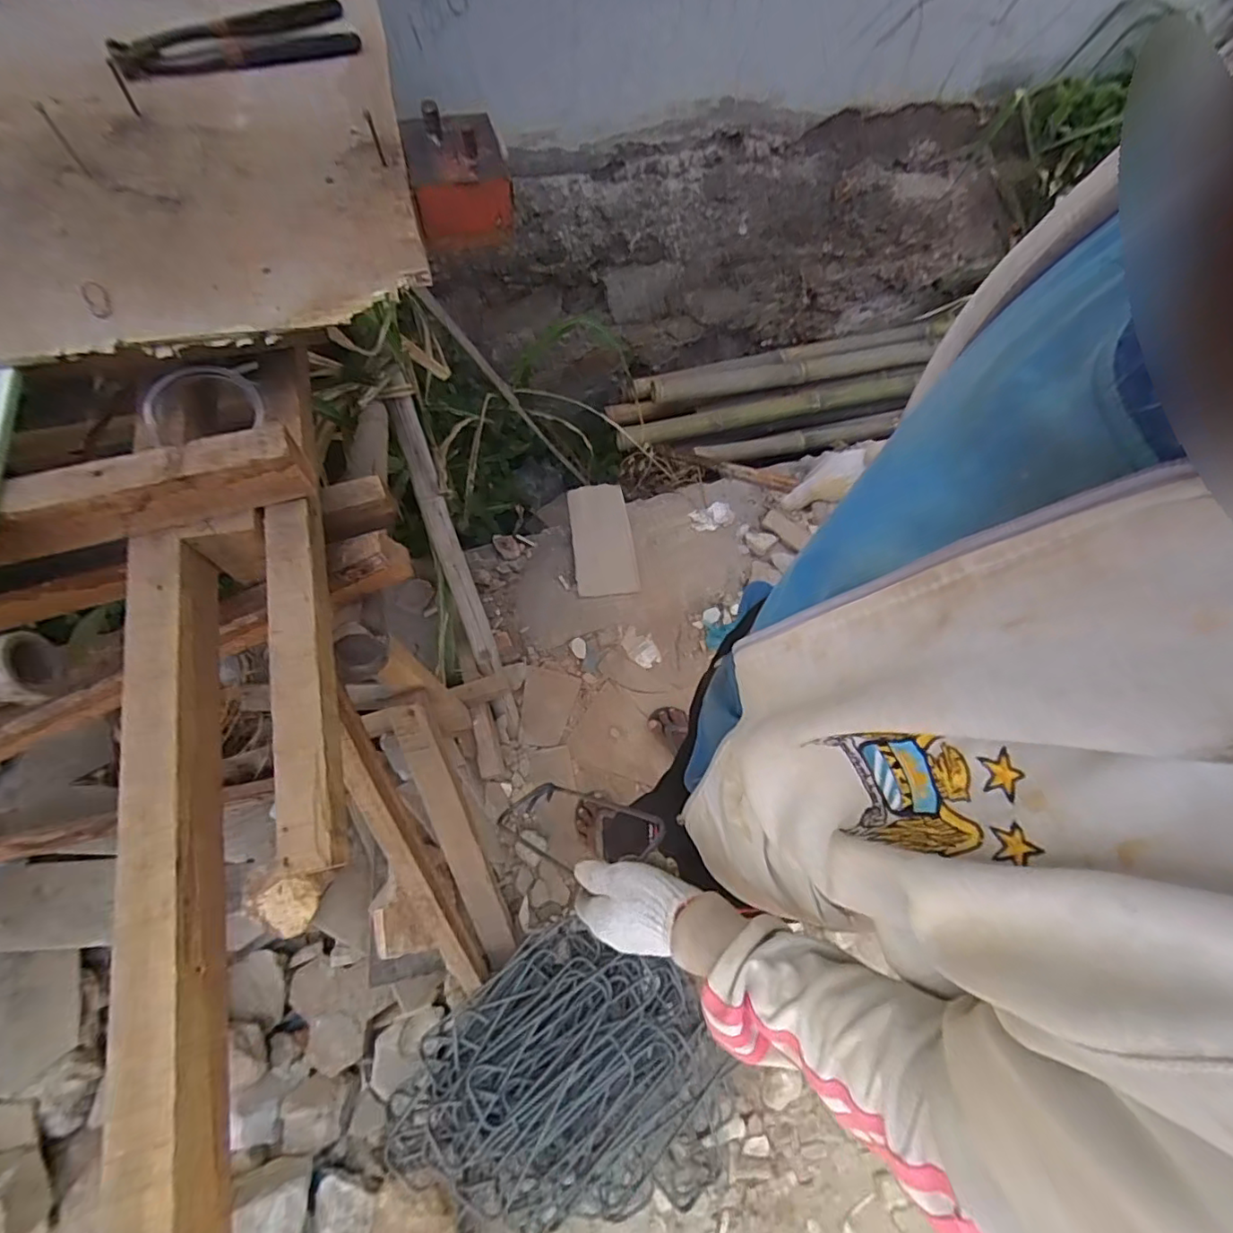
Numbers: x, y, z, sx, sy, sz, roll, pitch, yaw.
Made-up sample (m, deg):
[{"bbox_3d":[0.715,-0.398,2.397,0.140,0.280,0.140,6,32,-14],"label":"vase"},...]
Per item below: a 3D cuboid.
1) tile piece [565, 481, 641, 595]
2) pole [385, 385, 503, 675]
[{"bbox_3d":[-0.038,-0.209,1.536,0.160,0.014,0.311,-7,79,-8],"label":"tile piece"},{"bbox_3d":[-0.362,-0.142,1.254,0.067,0.584,0.054,-17,22,-9],"label":"pole"}]

